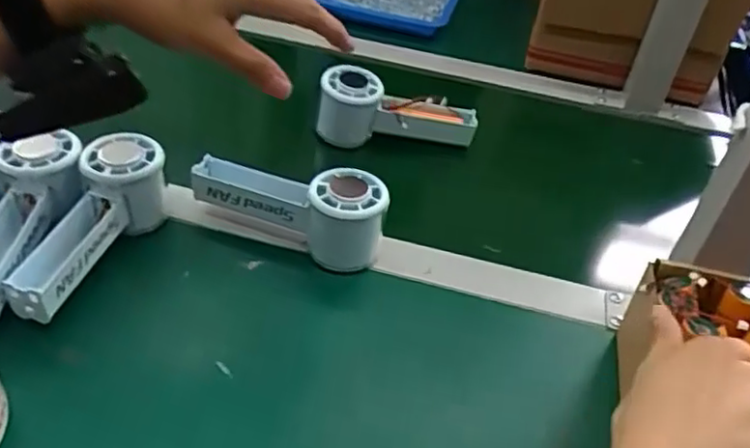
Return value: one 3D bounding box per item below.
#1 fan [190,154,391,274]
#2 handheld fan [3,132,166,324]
[{"bbox_3d":[-0.064,-0.018,0.503,0.157,0.056,0.053,23,42,17],"label":"fan"},{"bbox_3d":[-0.198,0.003,0.451,0.054,0.064,0.142,11,40,3],"label":"handheld fan"}]

